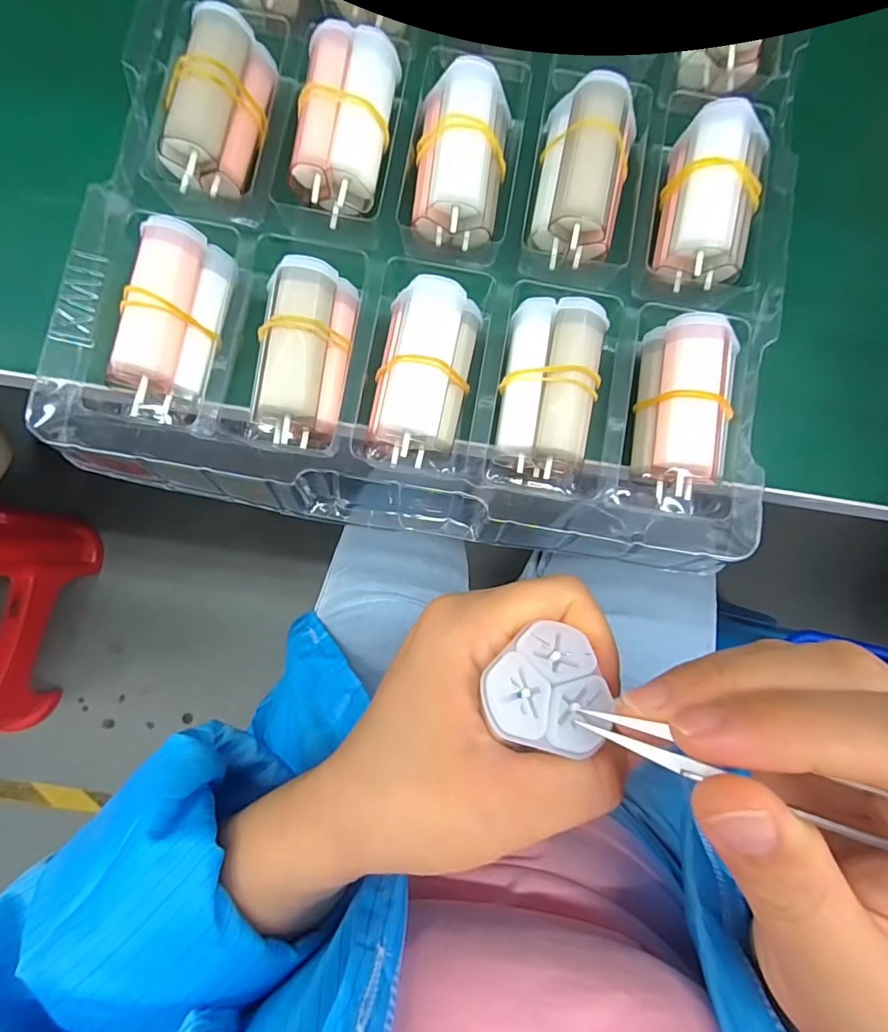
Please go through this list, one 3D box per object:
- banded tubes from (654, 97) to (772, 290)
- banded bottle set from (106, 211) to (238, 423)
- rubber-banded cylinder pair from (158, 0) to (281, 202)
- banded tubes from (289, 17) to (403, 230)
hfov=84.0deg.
[{"bbox_3d":[0.114,-0.134,0.208,0.035,0.026,0.067,13,83,-1],"label":"banded tubes"},{"bbox_3d":[-0.108,-0.078,0.197,0.030,0.020,0.072,13,83,-1],"label":"banded bottle set"},{"bbox_3d":[-0.094,-0.173,0.207,0.032,0.026,0.068,19,83,-1],"label":"rubber-banded cylinder pair"},{"bbox_3d":[-0.041,-0.166,0.210,0.036,0.023,0.070,8,83,-2],"label":"banded tubes"}]

